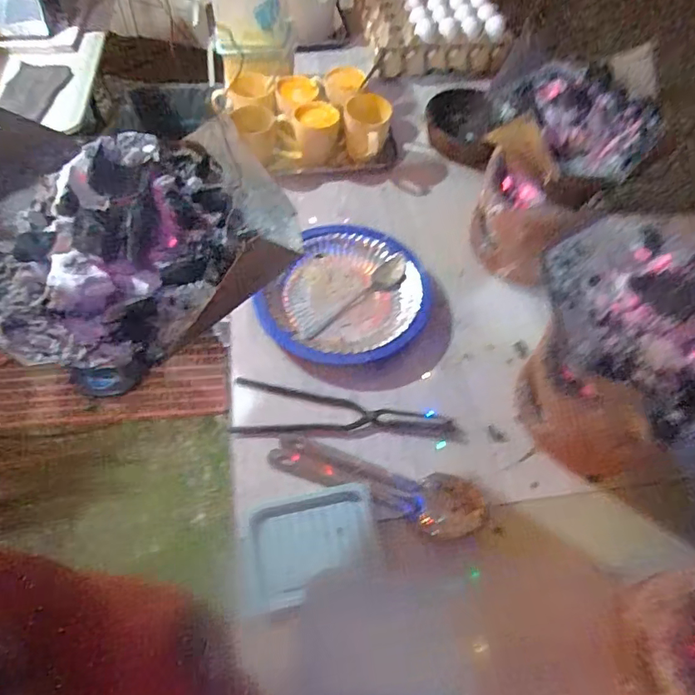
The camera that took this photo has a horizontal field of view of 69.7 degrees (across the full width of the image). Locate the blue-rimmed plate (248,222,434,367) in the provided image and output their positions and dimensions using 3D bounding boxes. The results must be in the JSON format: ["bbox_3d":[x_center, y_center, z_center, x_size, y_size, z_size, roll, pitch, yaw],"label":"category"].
[{"bbox_3d":[0.004,-0.080,0.745,0.225,0.031,0.259,25,61,15],"label":"blue-rimmed plate"}]

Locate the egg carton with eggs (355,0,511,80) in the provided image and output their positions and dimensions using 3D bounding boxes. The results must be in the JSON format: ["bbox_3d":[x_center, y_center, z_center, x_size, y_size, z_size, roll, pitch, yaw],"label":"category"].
[{"bbox_3d":[0.168,-0.735,1.107,0.271,0.104,0.339,-13,58,-8],"label":"egg carton with eggs"}]

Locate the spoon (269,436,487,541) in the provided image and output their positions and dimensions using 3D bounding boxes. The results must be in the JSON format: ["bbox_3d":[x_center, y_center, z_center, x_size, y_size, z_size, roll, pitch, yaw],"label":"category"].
[{"bbox_3d":[0.032,0.168,0.602,0.258,0.026,0.077,12,58,7],"label":"spoon"}]

